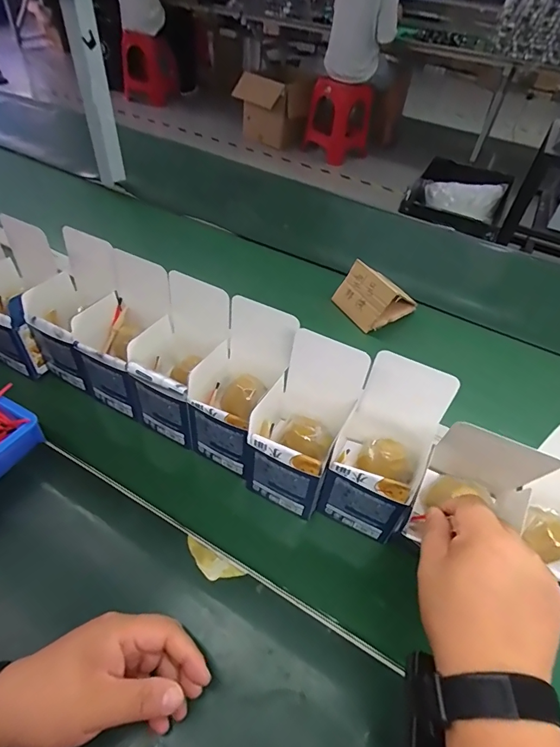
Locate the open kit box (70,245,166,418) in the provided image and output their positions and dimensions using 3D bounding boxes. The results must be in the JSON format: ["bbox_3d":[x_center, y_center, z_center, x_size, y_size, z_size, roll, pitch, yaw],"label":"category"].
[{"bbox_3d":[-0.192,-0.046,0.515,0.085,0.154,0.104,22,47,13],"label":"open kit box"}]

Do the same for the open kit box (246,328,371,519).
[{"bbox_3d":[0.023,0.056,0.439,0.092,0.166,0.098,20,47,11],"label":"open kit box"}]

